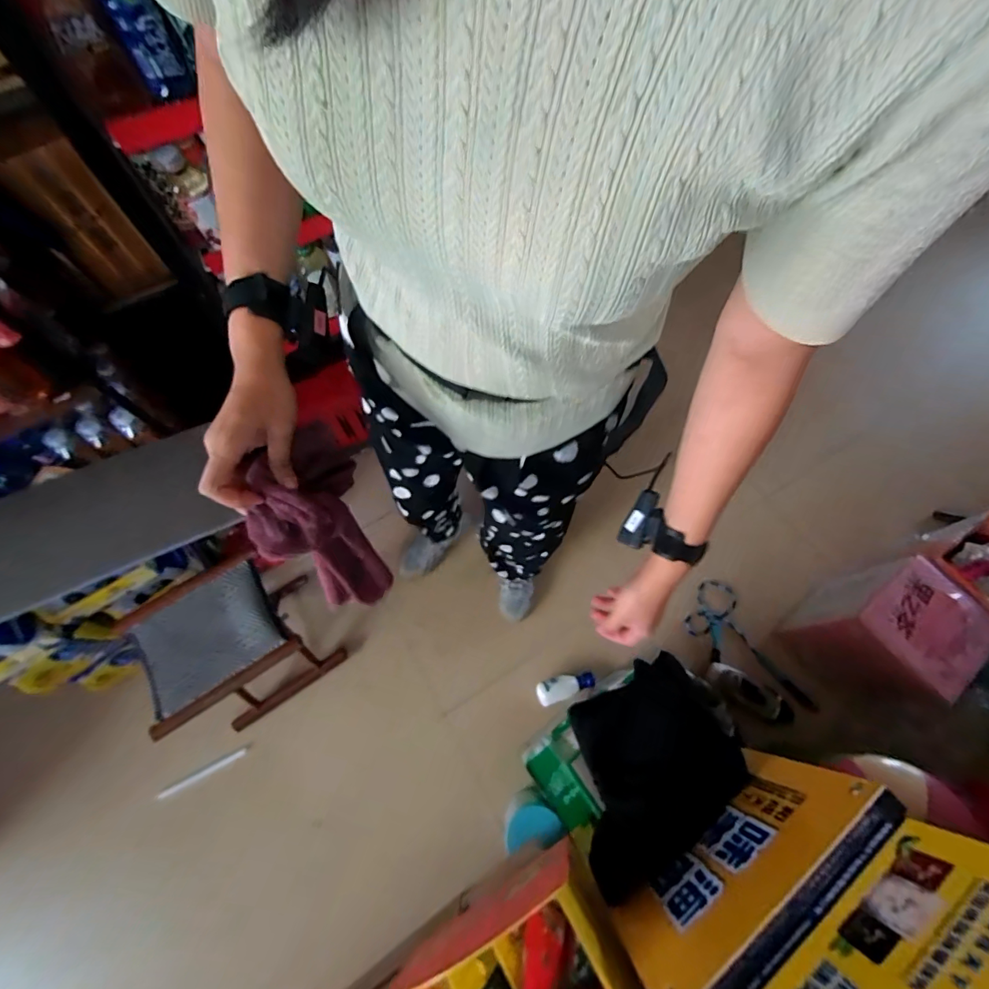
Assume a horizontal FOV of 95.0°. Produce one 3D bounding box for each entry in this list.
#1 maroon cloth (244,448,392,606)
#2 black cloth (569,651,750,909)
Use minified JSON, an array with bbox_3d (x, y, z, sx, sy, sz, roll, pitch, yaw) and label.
[{"bbox_3d":[-0.182,0.048,0.522,0.061,0.270,0.117,26,66,16],"label":"maroon cloth"},{"bbox_3d":[0.226,0.403,0.691,0.287,0.059,0.214,-30,70,-13],"label":"black cloth"}]

